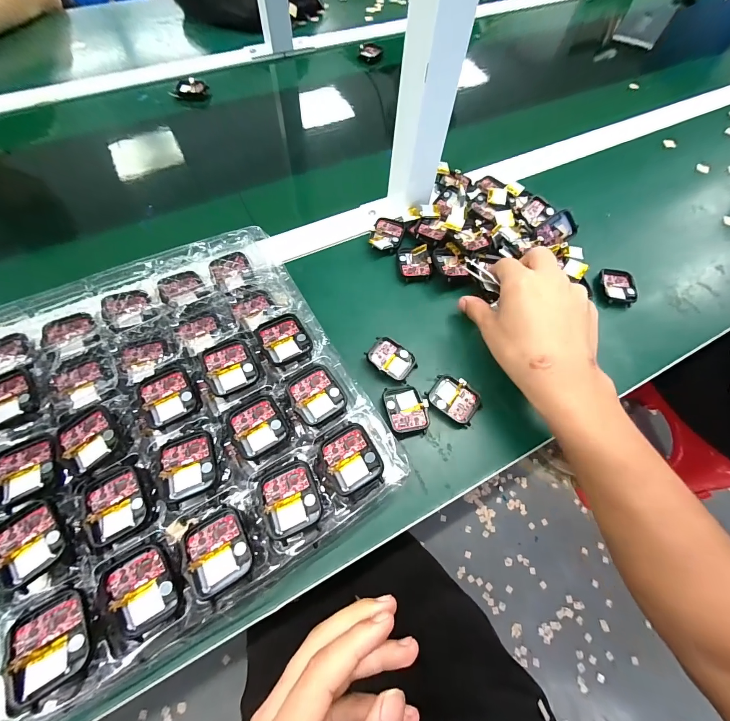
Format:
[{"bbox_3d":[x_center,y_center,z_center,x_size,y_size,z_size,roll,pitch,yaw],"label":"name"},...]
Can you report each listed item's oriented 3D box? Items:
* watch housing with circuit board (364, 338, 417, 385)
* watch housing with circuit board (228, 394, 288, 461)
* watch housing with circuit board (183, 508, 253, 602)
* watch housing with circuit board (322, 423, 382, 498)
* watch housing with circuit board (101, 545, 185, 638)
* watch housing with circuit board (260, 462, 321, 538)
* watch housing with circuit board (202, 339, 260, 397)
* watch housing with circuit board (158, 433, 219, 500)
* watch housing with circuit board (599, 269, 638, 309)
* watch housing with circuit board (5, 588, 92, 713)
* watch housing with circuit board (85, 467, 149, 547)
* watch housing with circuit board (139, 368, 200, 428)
[{"bbox_3d":[0.026,-0.002,0.321,0.046,0.011,0.037,32,67,13],"label":"watch housing with circuit board"},{"bbox_3d":[-0.079,0.047,0.244,0.037,0.004,0.044,-27,68,-15],"label":"watch housing with circuit board"},{"bbox_3d":[-0.091,0.118,0.205,0.037,0.004,0.044,-25,68,-14],"label":"watch housing with circuit board"},{"bbox_3d":[-0.011,0.066,0.232,0.036,0.006,0.046,-27,60,0],"label":"watch housing with circuit board"},{"bbox_3d":[-0.131,0.136,0.198,0.039,0.011,0.043,-24,67,-14],"label":"watch housing with circuit board"},{"bbox_3d":[-0.050,0.090,0.219,0.037,0.007,0.043,-18,66,-11],"label":"watch housing with circuit board"},{"bbox_3d":[-0.107,0.004,0.263,0.037,0.008,0.044,-19,66,-12],"label":"watch housing with circuit board"},{"bbox_3d":[-0.120,0.071,0.227,0.036,0.009,0.043,-16,66,-10],"label":"watch housing with circuit board"},{"bbox_3d":[0.287,-0.084,0.375,0.037,0.008,0.045,7,64,1],"label":"watch housing with circuit board"},{"bbox_3d":[-0.173,0.155,0.181,0.037,0.007,0.044,-26,68,-14],"label":"watch housing with circuit board"},{"bbox_3d":[-0.163,0.095,0.218,0.036,0.006,0.040,-28,68,-15],"label":"watch housing with circuit board"},{"bbox_3d":[-0.150,0.027,0.253,0.037,0.008,0.044,-28,68,-15],"label":"watch housing with circuit board"}]

